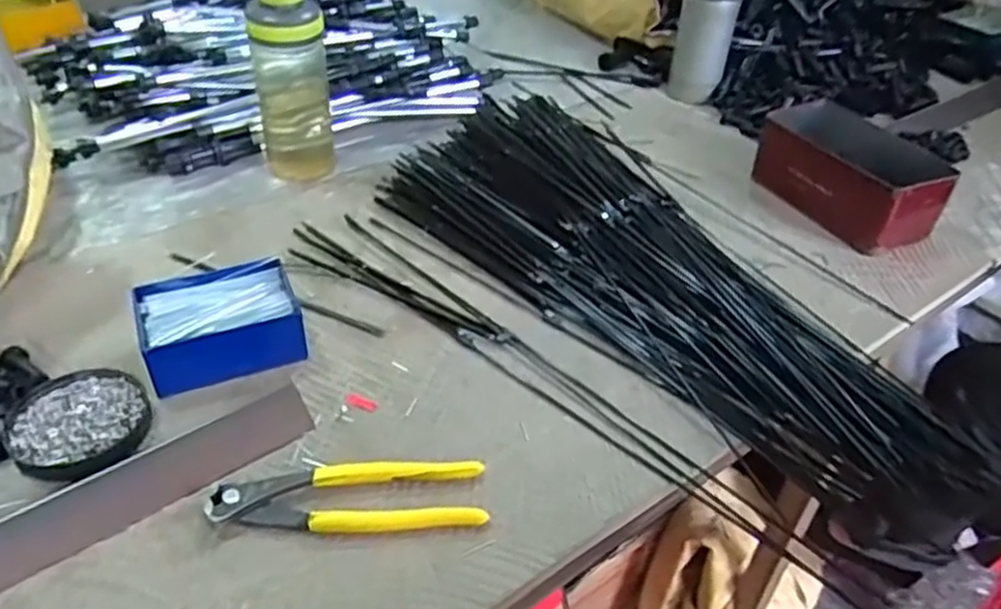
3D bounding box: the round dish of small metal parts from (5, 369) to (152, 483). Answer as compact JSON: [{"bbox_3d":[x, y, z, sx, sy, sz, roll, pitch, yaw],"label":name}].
[{"bbox_3d":[-0.278,0.078,0.491,0.081,0.011,0.087,2,41,-2],"label":"round dish of small metal parts"}]

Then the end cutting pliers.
[{"bbox_3d":[-0.091,0.119,0.451,0.160,0.014,0.045,-2,41,-7],"label":"end cutting pliers"}]

